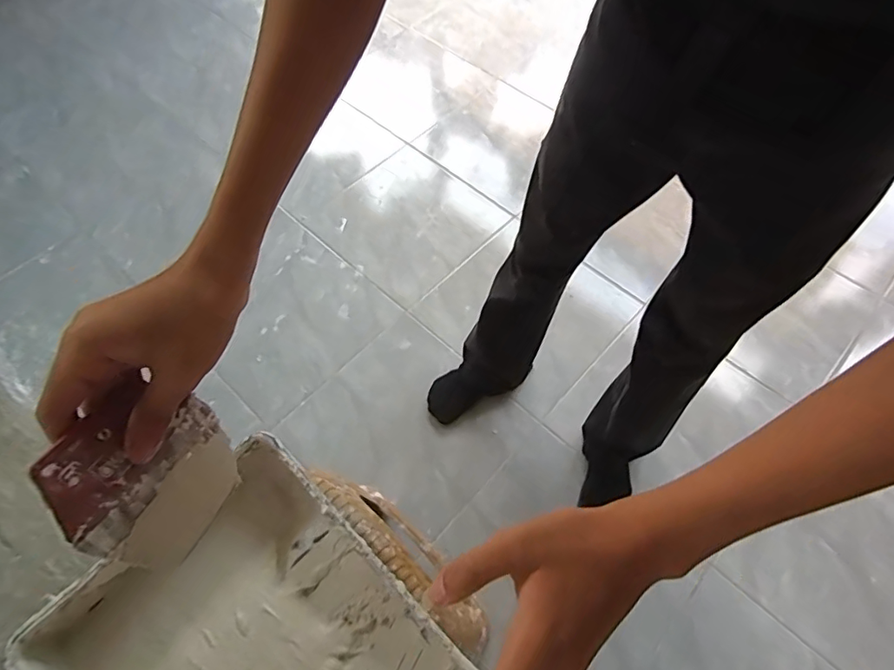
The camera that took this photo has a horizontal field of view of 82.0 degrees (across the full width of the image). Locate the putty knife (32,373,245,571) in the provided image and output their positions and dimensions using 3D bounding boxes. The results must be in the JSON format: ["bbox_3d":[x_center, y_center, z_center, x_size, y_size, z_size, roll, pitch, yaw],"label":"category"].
[{"bbox_3d":[-0.171,0.079,0.296,0.009,0.093,0.094,-17,31,30],"label":"putty knife"}]

